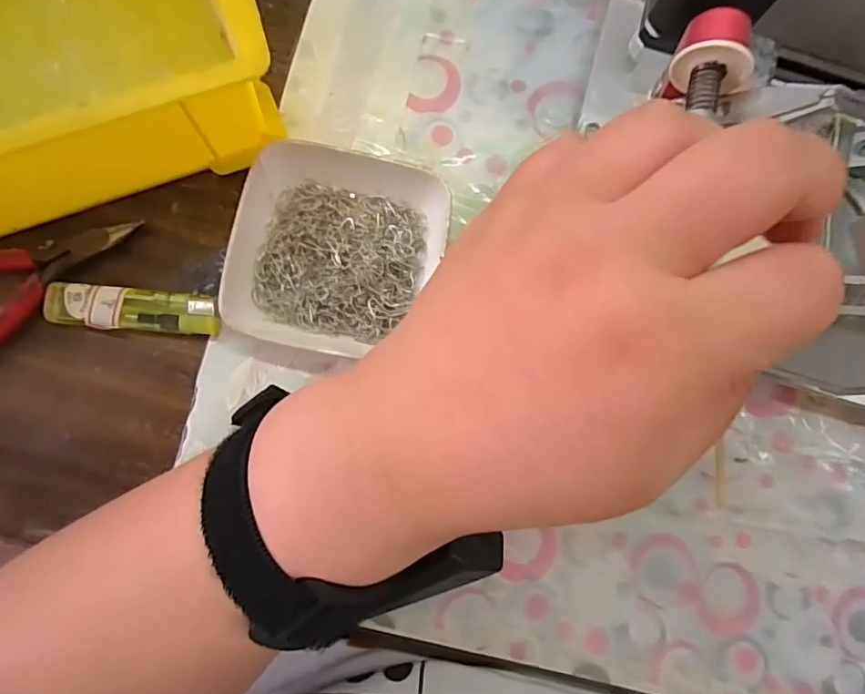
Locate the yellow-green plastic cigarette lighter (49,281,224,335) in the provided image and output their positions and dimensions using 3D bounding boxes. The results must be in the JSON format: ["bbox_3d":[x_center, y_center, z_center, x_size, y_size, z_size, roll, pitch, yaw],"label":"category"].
[{"bbox_3d":[-0.142,-0.018,0.256,0.078,0.011,0.020,5,82,-4],"label":"yellow-green plastic cigarette lighter"}]

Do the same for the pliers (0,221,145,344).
[{"bbox_3d":[-0.199,-0.032,0.254,0.118,0.014,0.046,-33,86,-8],"label":"pliers"}]

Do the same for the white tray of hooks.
[{"bbox_3d":[-0.046,-0.045,0.262,0.095,0.024,0.095,14,82,-3],"label":"white tray of hooks"}]

